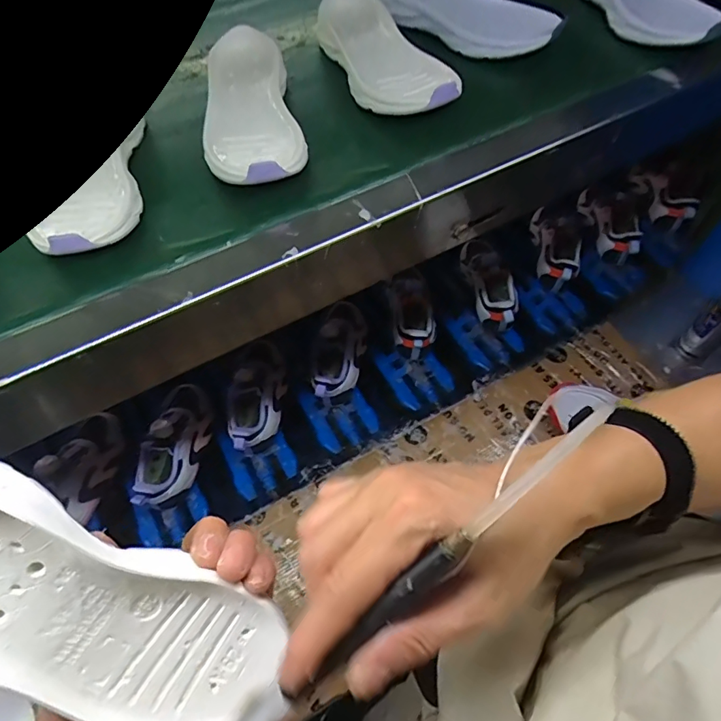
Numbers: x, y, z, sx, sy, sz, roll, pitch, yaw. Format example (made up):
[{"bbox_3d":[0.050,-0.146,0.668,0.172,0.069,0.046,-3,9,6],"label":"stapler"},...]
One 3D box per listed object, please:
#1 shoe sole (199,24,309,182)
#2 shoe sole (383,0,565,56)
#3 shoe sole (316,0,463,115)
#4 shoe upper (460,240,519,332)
[{"bbox_3d":[-0.092,-0.206,0.406,0.078,0.045,0.163,-10,63,-3],"label":"shoe sole"},{"bbox_3d":[0.095,-0.328,0.464,0.180,0.056,0.037,32,68,17],"label":"shoe sole"},{"bbox_3d":[0.023,-0.276,0.442,0.078,0.041,0.174,-22,64,-10],"label":"shoe sole"},{"bbox_3d":[0.209,-0.128,0.784,0.055,0.092,0.169,-12,63,-4],"label":"shoe upper"}]

